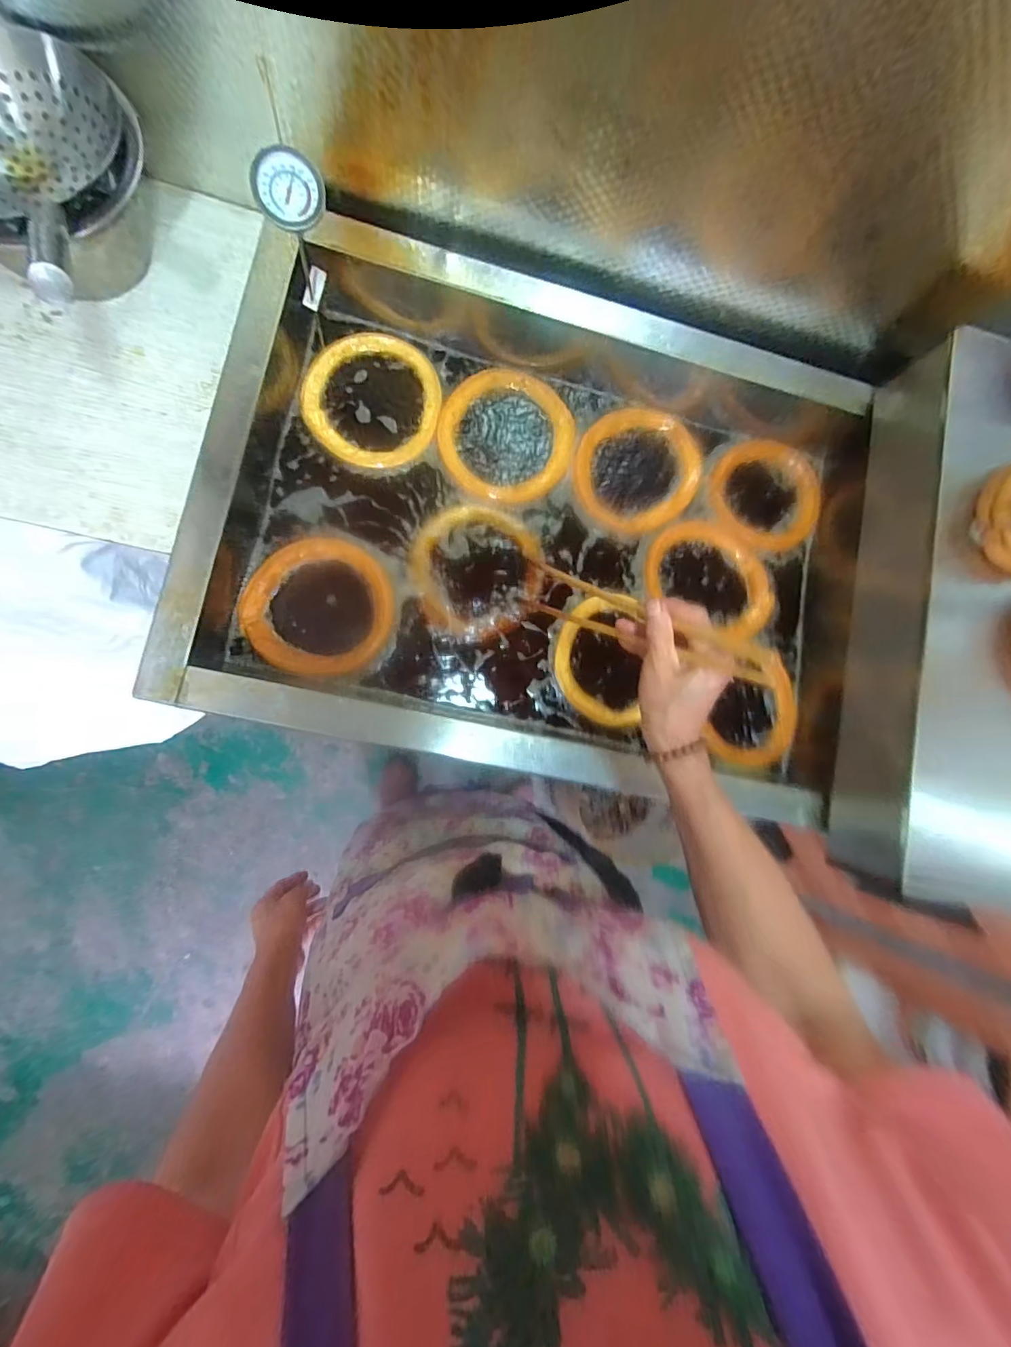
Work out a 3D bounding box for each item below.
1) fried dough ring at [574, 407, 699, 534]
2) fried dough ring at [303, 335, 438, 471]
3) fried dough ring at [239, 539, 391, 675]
[{"bbox_3d":[0.183,-0.276,0.689,0.176,0.020,0.163,1,85,-9],"label":"fried dough ring"},{"bbox_3d":[-0.171,-0.352,0.650,0.172,0.013,0.181,1,85,-9],"label":"fried dough ring"},{"bbox_3d":[-0.222,-0.082,0.608,0.170,0.015,0.164,1,85,-9],"label":"fried dough ring"}]

